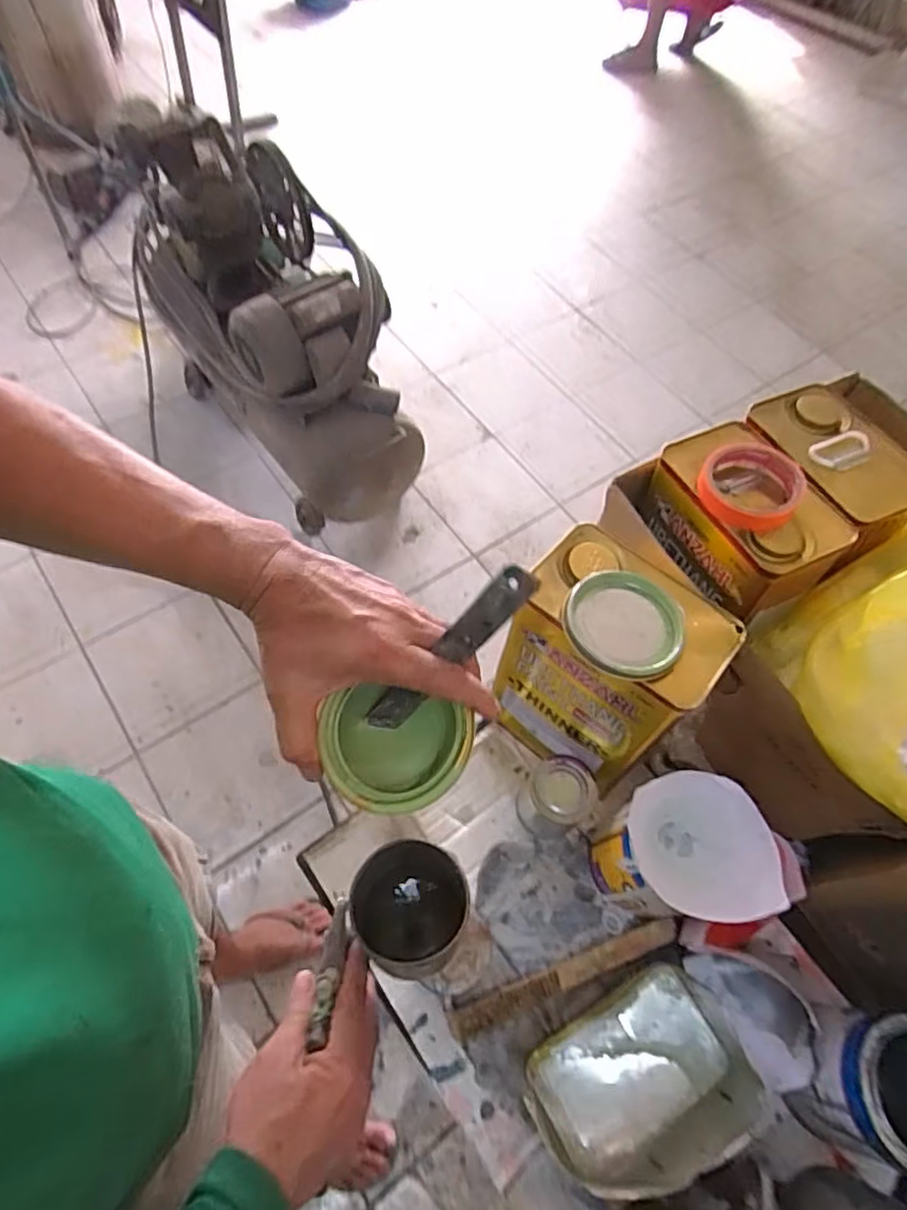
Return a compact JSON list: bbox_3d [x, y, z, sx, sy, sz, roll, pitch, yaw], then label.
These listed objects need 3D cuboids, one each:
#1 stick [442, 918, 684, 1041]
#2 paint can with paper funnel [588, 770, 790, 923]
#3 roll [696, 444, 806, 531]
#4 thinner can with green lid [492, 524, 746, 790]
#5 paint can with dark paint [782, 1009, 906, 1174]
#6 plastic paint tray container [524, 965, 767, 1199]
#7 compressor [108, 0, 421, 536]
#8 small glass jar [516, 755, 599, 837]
[{"bbox_3d":[0.105,0.343,0.589,0.225,0.010,0.025,-17,62,-12],"label":"stick"},{"bbox_3d":[0.202,0.226,0.573,0.121,0.153,0.107,-1,61,-5],"label":"paint can with paper funnel"},{"bbox_3d":[0.266,-0.109,0.569,0.084,0.027,0.087,2,61,-4],"label":"roll"},{"bbox_3d":[0.137,0.061,0.603,0.163,0.227,0.117,38,65,15],"label":"thinner can with green lid"},{"bbox_3d":[0.345,0.388,0.515,0.115,0.105,0.106,14,61,3],"label":"paint can with dark paint"},{"bbox_3d":[0.156,0.400,0.534,0.183,0.067,0.128,-22,65,-16],"label":"plastic paint tray container"},{"bbox_3d":[-0.412,-0.636,1.508,0.381,0.612,0.901,-27,67,-18],"label":"compressor"},{"bbox_3d":[0.104,0.196,0.643,0.063,0.078,0.066,2,61,-4],"label":"small glass jar"}]

